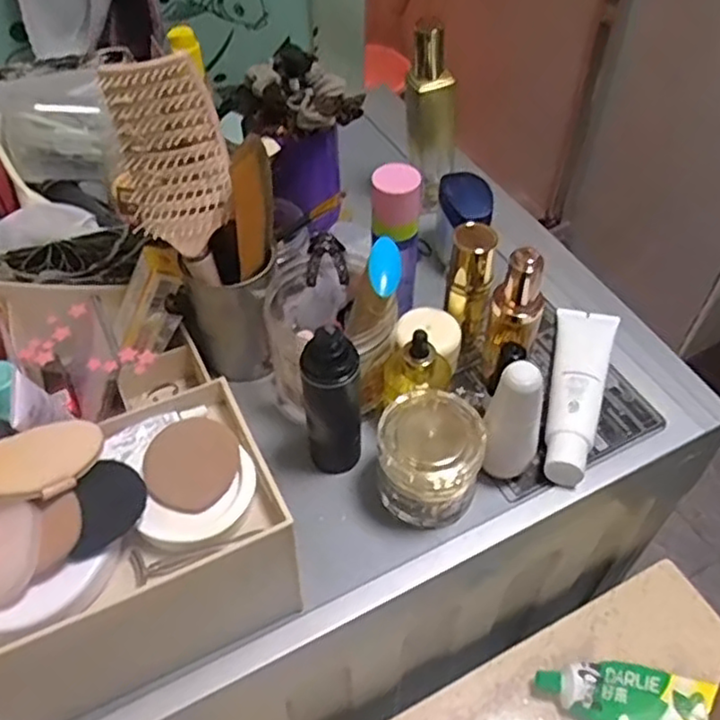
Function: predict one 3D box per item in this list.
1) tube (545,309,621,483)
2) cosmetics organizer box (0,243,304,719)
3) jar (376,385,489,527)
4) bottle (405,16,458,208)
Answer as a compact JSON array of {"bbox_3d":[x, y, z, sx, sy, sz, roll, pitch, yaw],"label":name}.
[{"bbox_3d":[0.172,0.017,0.544,0.046,0.032,0.180,16,52,13],"label":"tube"},{"bbox_3d":[-0.177,0.047,0.448,0.176,0.160,0.274,-20,53,-16],"label":"cosmetics organizer box"},{"bbox_3d":[0.050,0.069,0.484,0.069,0.074,0.076,18,52,15],"label":"jar"},{"bbox_3d":[0.068,-0.227,0.649,0.050,0.174,0.036,4,50,4],"label":"bottle"}]

